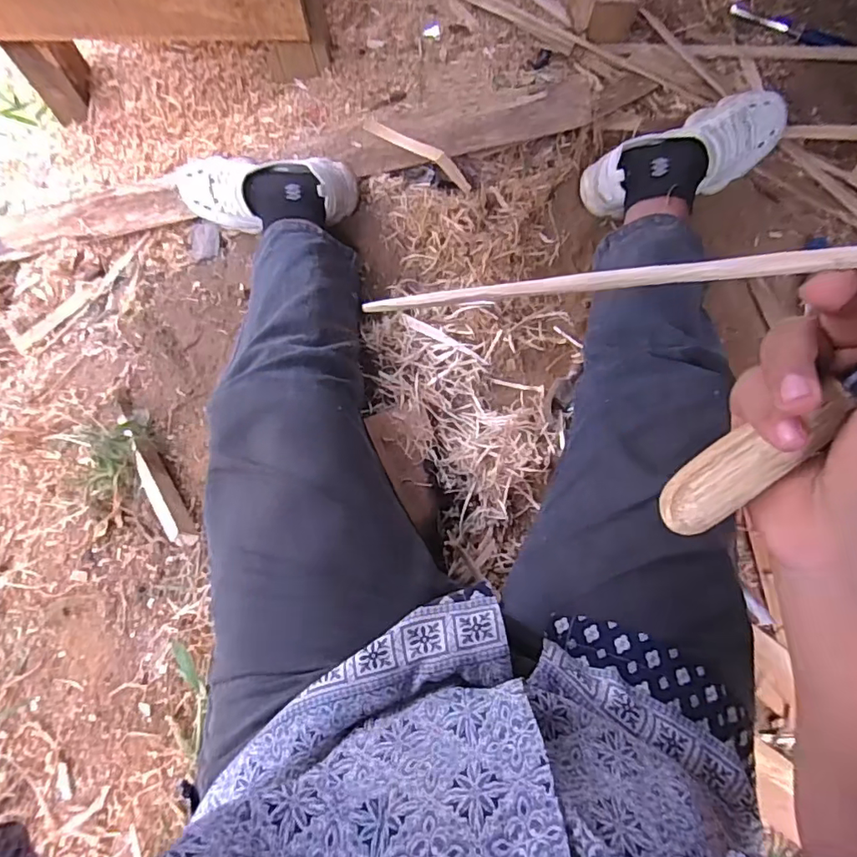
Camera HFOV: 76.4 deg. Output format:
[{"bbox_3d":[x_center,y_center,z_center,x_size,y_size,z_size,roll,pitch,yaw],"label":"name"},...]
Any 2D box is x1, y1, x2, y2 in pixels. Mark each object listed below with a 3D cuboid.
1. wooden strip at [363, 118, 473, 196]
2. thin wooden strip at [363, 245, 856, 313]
[{"bbox_3d":[-0.027,-0.448,0.870,0.240,0.037,0.021,40,84,21],"label":"wooden strip"},{"bbox_3d":[0.074,-0.061,0.225,0.227,0.005,0.008,0,87,25],"label":"thin wooden strip"}]

